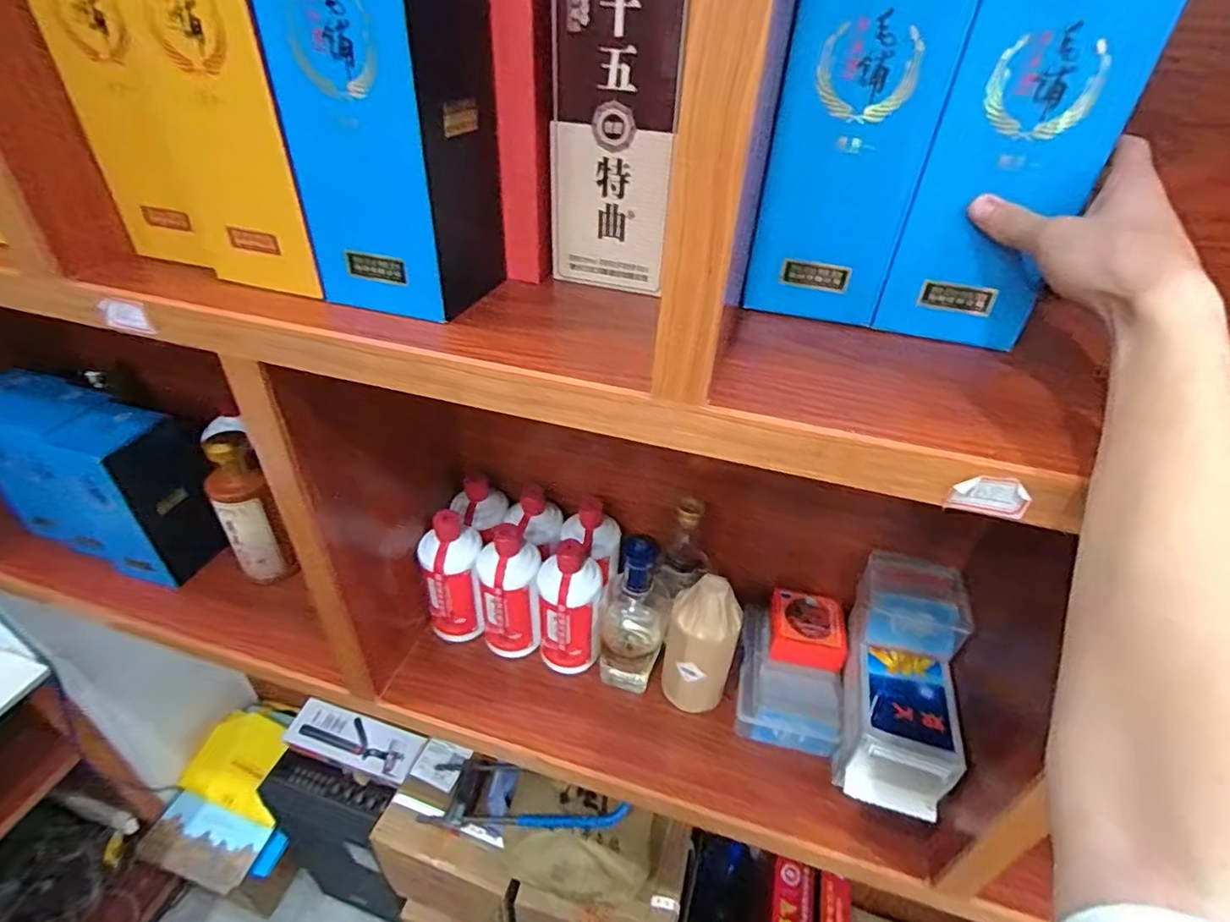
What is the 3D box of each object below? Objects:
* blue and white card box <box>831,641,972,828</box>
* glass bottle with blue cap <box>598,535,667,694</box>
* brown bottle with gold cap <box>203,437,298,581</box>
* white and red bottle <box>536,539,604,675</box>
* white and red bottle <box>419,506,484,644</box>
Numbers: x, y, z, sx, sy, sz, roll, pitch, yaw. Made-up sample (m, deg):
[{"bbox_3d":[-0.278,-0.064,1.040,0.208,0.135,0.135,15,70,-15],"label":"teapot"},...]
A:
[{"bbox_3d":[0.300,0.286,0.630,0.104,0.092,0.133,15,39,15],"label":"blue and white card box"},{"bbox_3d":[0.022,0.189,0.700,0.073,0.232,0.075,7,37,5],"label":"glass bottle with blue cap"},{"bbox_3d":[-0.510,0.073,0.820,0.070,0.216,0.060,-22,44,-30],"label":"brown bottle with gold cap"},{"bbox_3d":[-0.056,0.180,0.722,0.073,0.180,0.068,-4,38,-10],"label":"white and red bottle"},{"bbox_3d":[-0.207,0.155,0.758,0.070,0.176,0.072,-8,38,-15],"label":"white and red bottle"}]

